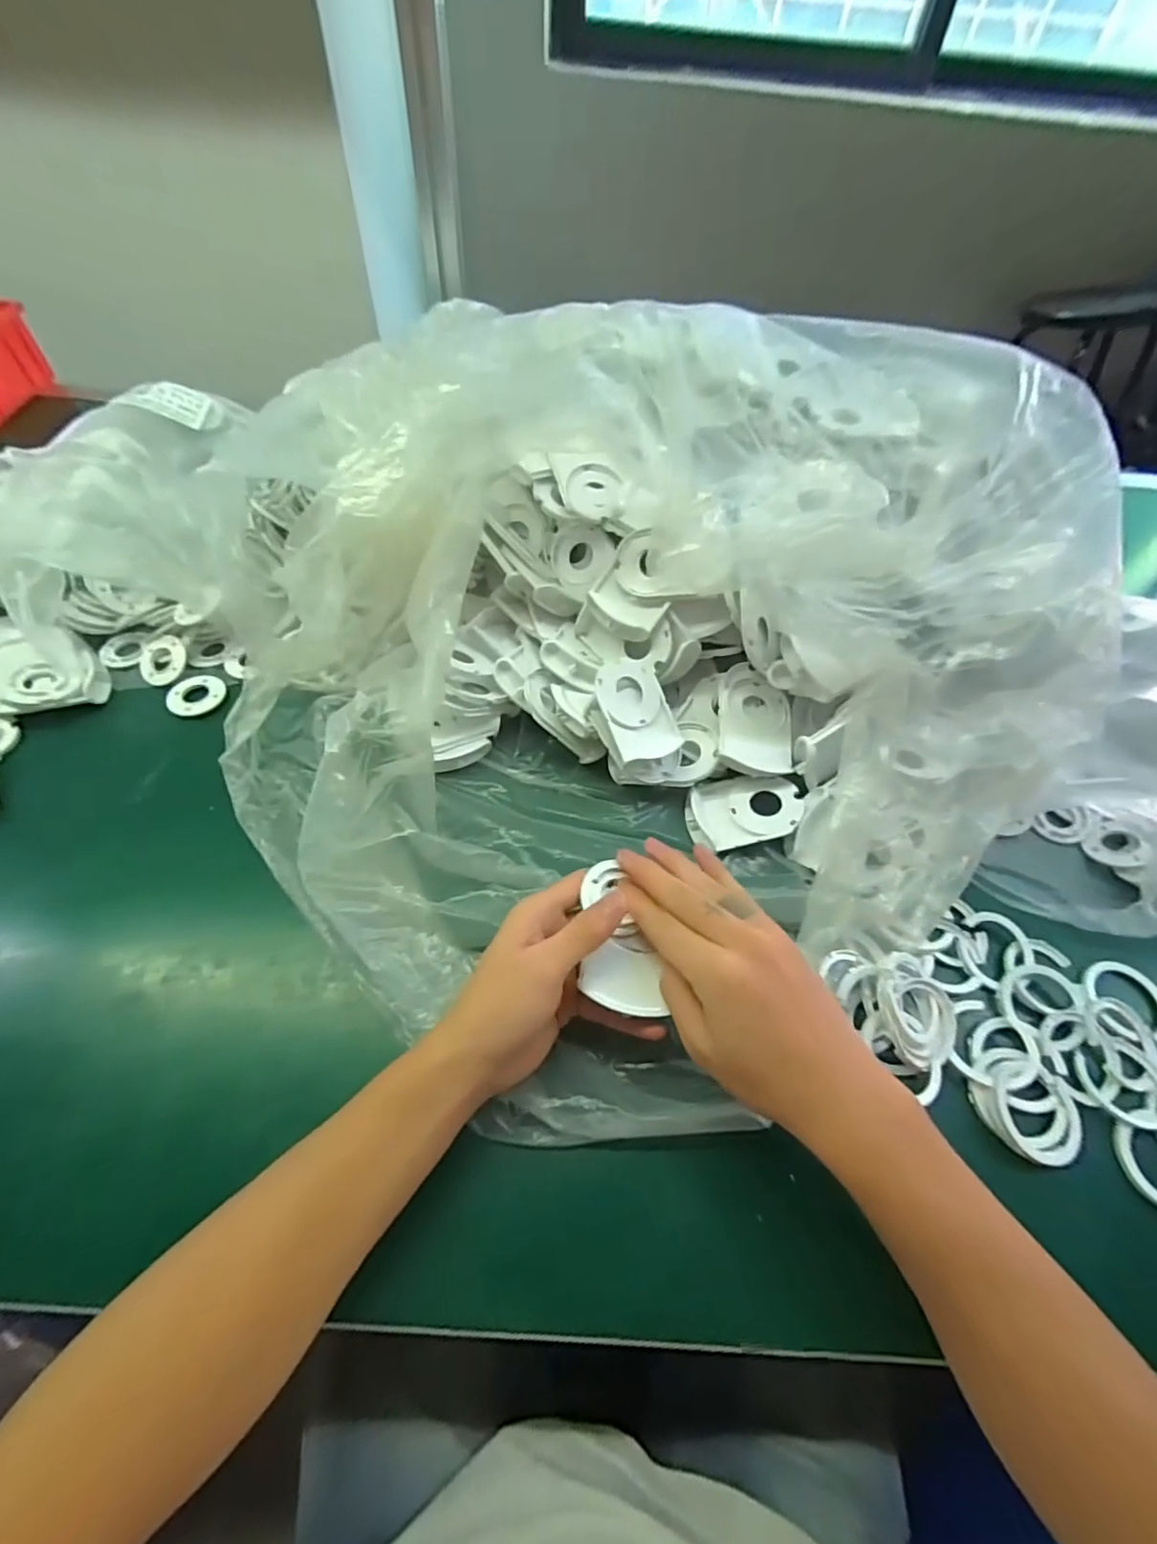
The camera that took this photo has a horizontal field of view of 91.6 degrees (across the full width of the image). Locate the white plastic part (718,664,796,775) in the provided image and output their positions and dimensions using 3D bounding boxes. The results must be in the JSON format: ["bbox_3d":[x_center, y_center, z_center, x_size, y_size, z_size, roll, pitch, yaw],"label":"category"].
[{"bbox_3d":[0.138,-0.041,0.432,0.056,0.020,0.086,9,55,2],"label":"white plastic part"}]

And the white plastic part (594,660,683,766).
[{"bbox_3d":[0.041,-0.044,0.420,0.057,0.019,0.075,-17,80,-30],"label":"white plastic part"}]

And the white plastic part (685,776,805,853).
[{"bbox_3d":[0.121,0.027,0.421,0.082,0.020,0.060,-6,55,-8],"label":"white plastic part"}]

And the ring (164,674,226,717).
[{"bbox_3d":[-0.323,-0.066,0.477,0.043,0.009,0.042,2,55,-3],"label":"ring"}]

